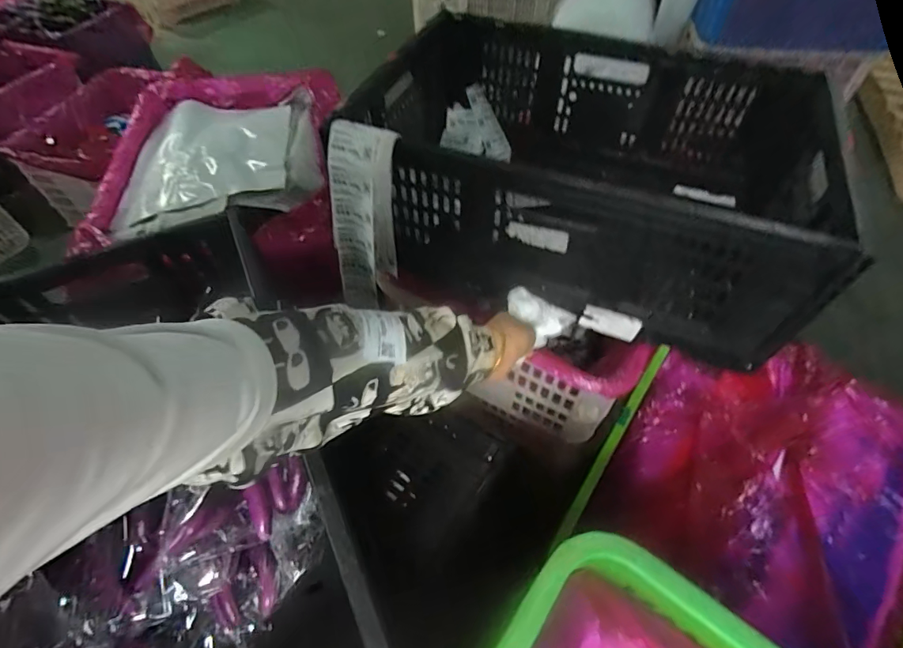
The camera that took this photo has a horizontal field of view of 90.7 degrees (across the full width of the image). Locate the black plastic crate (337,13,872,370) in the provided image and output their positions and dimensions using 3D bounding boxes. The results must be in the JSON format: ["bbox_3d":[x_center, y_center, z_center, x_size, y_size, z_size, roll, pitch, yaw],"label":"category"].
[{"bbox_3d":[0.184,-0.223,0.659,0.578,0.218,0.394,19,57,14],"label":"black plastic crate"}]

